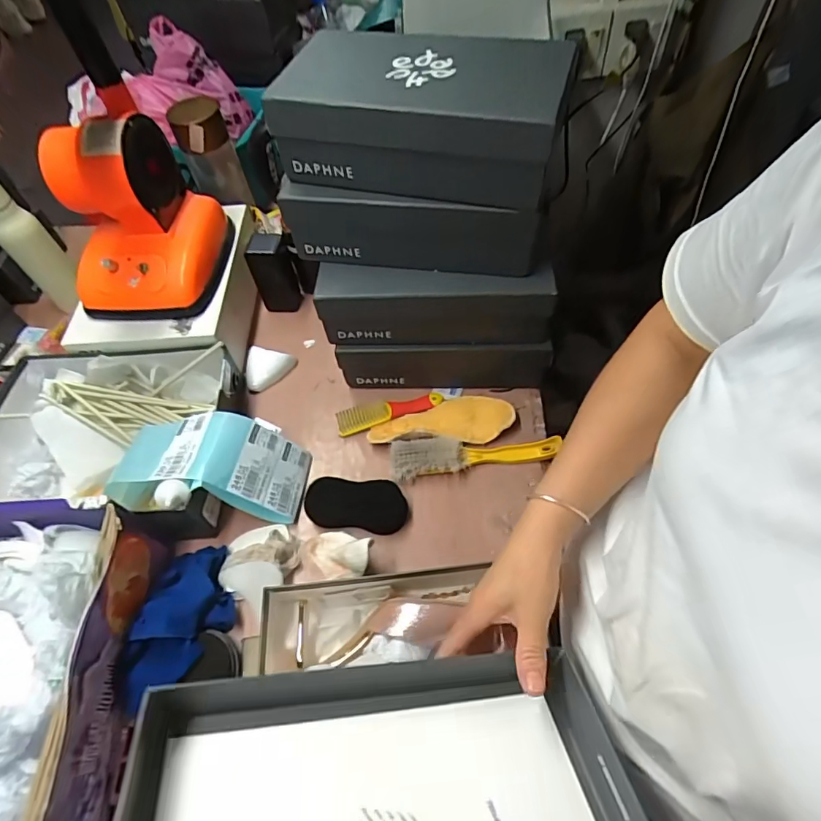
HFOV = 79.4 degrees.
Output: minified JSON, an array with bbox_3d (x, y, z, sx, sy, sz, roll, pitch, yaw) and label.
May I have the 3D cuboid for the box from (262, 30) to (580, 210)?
[{"bbox_3d":[0.009,-0.330,0.550,0.294,0.099,0.165,8,58,9],"label":"box"}]

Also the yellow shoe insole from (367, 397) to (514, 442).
[{"bbox_3d":[0.044,0.013,0.716,0.203,0.020,0.075,-3,57,2],"label":"yellow shoe insole"}]

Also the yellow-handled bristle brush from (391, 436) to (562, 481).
[{"bbox_3d":[0.087,0.052,0.677,0.226,0.027,0.052,-8,57,-1],"label":"yellow-handled bristle brush"}]

